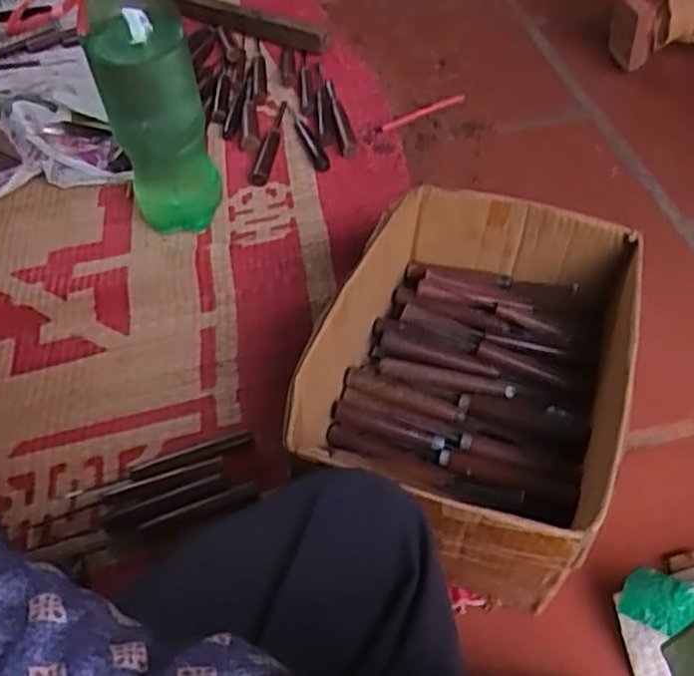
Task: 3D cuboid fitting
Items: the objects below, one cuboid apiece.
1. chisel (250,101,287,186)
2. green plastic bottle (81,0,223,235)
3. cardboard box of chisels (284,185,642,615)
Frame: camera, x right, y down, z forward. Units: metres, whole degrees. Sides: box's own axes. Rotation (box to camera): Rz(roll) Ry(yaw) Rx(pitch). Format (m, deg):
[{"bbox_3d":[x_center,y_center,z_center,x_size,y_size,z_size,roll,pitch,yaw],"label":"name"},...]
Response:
[{"bbox_3d":[-0.105,-0.277,1.026,0.021,0.027,0.179,7,52,7],"label":"chisel"},{"bbox_3d":[-0.211,-0.250,0.797,0.099,0.352,0.087,-17,53,-12],"label":"green plastic bottle"},{"bbox_3d":[0.109,0.027,0.652,0.239,0.138,0.324,16,54,13],"label":"cardboard box of chisels"}]

